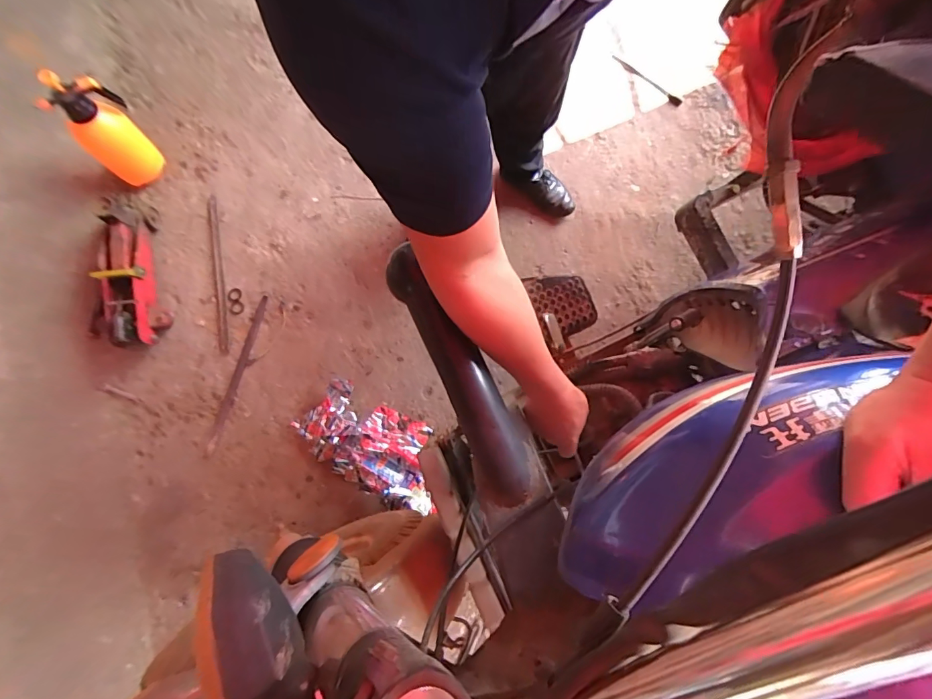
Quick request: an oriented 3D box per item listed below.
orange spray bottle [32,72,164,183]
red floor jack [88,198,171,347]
[{"bbox_3d":[-0.982,-0.600,1.156,0.173,0.292,0.157,38,82,5],"label":"orange spray bottle"},{"bbox_3d":[-0.924,-0.216,1.157,0.155,0.115,0.456,-14,81,-4],"label":"red floor jack"}]

